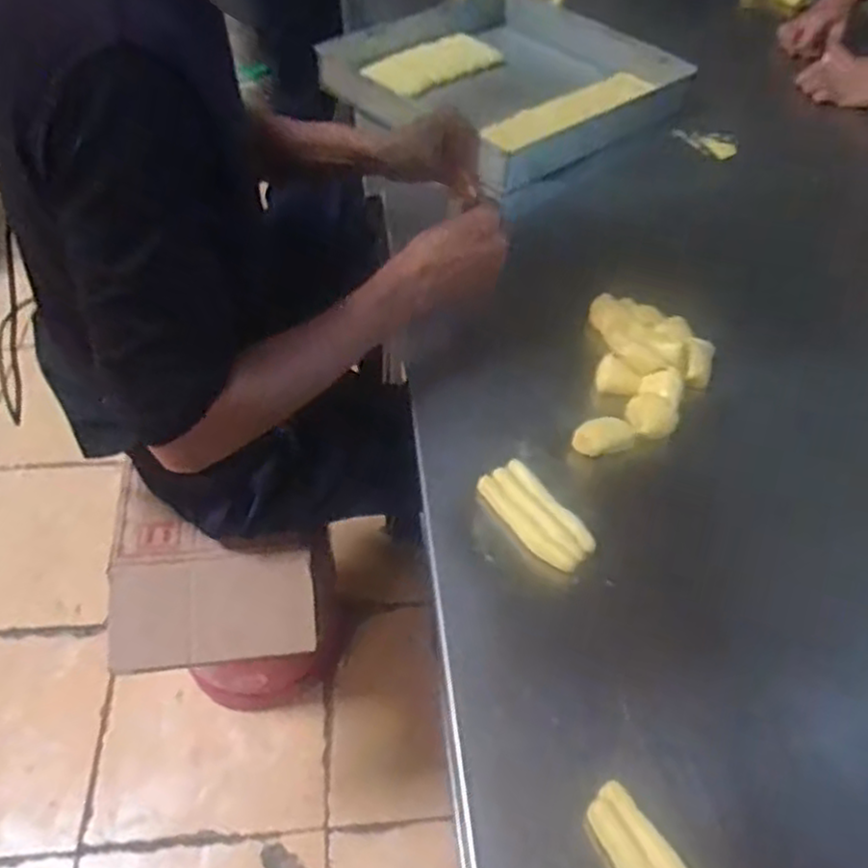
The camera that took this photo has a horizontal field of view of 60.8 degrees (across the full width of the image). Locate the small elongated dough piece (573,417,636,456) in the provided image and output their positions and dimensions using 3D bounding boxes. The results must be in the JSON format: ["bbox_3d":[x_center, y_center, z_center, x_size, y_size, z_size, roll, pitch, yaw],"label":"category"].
[{"bbox_3d":[0.157,0.004,0.691,0.058,0.025,0.030,-11,52,-12],"label":"small elongated dough piece"}]

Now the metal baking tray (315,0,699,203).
[{"bbox_3d":[0.112,-0.563,1.161,0.467,0.064,0.445,-36,60,-28],"label":"metal baking tray"}]

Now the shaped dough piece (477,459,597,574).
[{"bbox_3d":[0.087,0.071,0.637,0.048,0.013,0.109,-29,57,-24],"label":"shaped dough piece"}]

